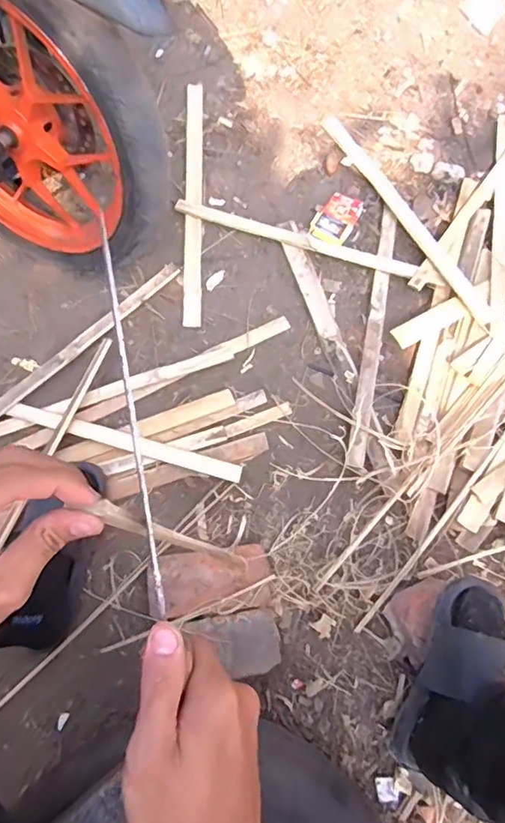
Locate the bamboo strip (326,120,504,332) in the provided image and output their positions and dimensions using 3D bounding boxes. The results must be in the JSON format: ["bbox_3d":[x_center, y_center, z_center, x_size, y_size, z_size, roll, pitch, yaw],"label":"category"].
[{"bbox_3d":[0.275,-0.352,0.965,0.037,0.015,0.539,-24,68,-10],"label":"bamboo strip"}]

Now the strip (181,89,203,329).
[{"bbox_3d":[-0.111,-0.404,1.000,0.032,0.012,0.530,-1,71,1],"label":"strip"}]

